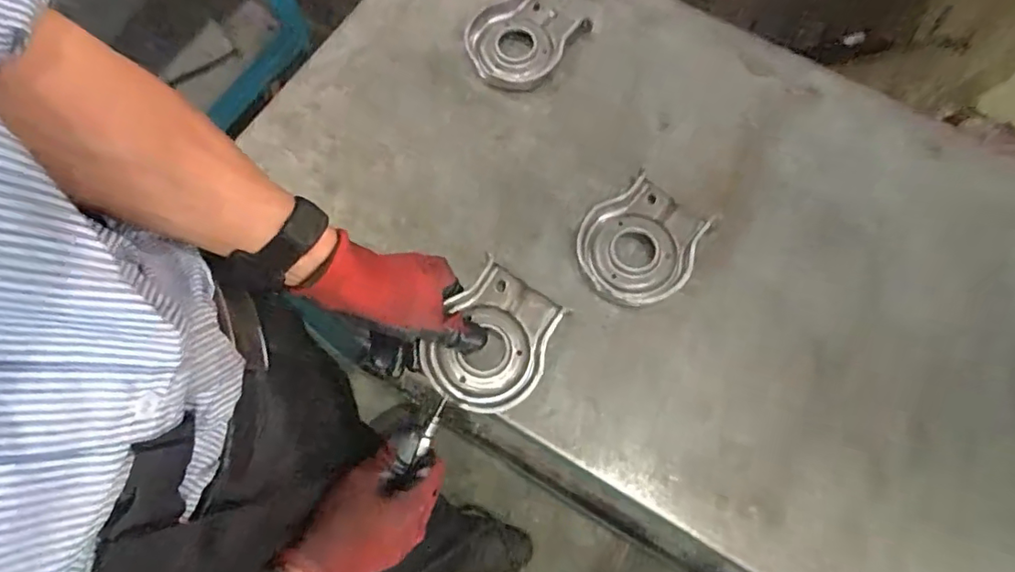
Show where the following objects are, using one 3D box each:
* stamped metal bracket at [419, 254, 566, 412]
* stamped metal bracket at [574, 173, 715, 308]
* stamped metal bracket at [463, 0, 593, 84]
[{"bbox_3d":[-0.011,0.045,0.471,0.091,0.026,0.122,25,71,9],"label":"stamped metal bracket"},{"bbox_3d":[0.124,-0.041,0.513,0.102,0.026,0.120,40,73,11],"label":"stamped metal bracket"},{"bbox_3d":[0.016,-0.264,0.594,0.103,0.030,0.121,35,72,10],"label":"stamped metal bracket"}]

